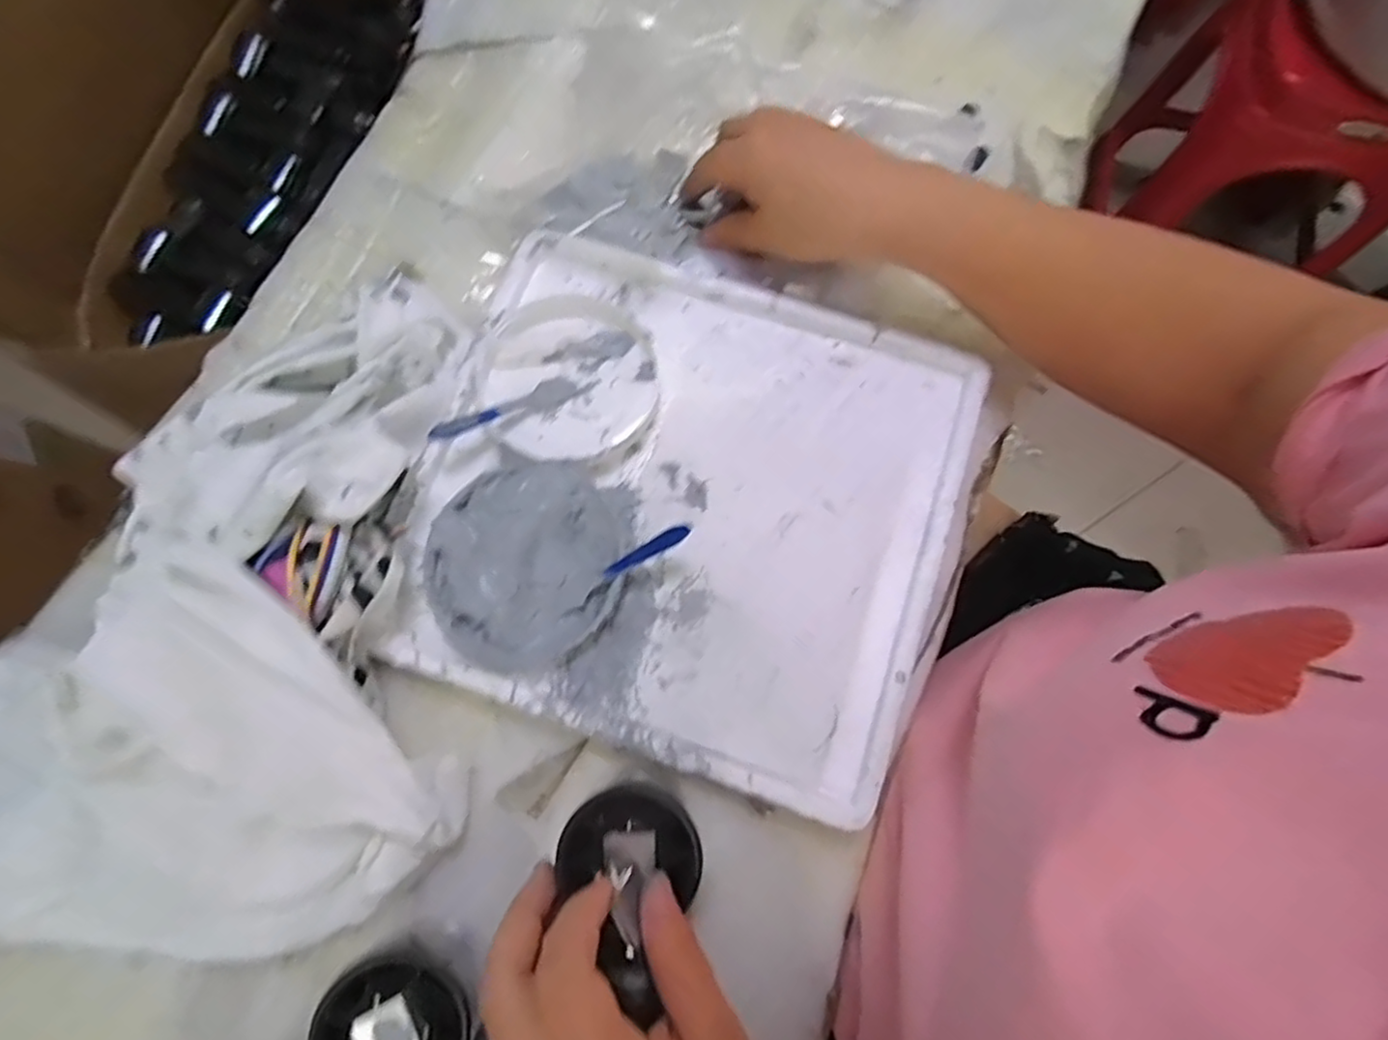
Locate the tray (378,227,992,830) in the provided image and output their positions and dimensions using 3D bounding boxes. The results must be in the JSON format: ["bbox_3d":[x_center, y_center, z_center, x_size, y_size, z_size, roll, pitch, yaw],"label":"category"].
[{"bbox_3d":[-0.004,-0.011,0.359,0.269,0.031,0.251,19,77,3],"label":"tray"}]

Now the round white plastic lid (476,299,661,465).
[{"bbox_3d":[-0.068,-0.077,0.369,0.094,0.013,0.094,0,77,0],"label":"round white plastic lid"}]

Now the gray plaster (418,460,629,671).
[{"bbox_3d":[-0.084,0.021,0.341,0.097,0.016,0.101,25,78,6],"label":"gray plaster"}]

